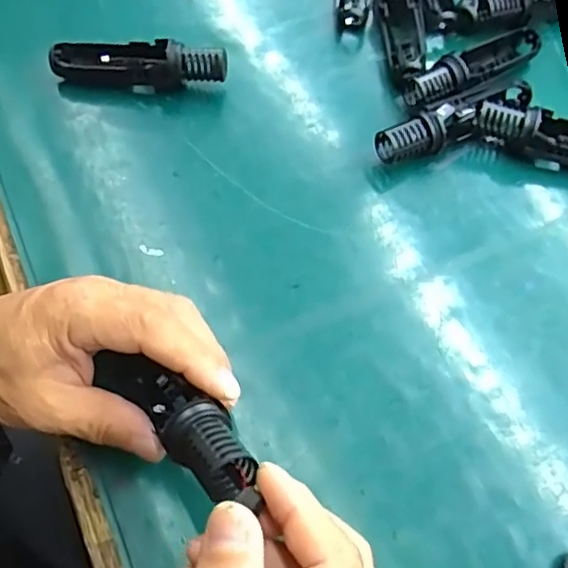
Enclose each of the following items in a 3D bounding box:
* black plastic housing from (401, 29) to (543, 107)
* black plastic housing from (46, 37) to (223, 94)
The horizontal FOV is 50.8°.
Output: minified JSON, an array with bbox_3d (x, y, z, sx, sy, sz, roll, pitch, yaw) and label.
[{"bbox_3d":[0.140,-0.160,0.439,0.118,0.026,0.029,-30,68,-16],"label":"black plastic housing"},{"bbox_3d":[-0.103,-0.154,0.426,0.123,0.030,0.026,0,63,-3],"label":"black plastic housing"}]

